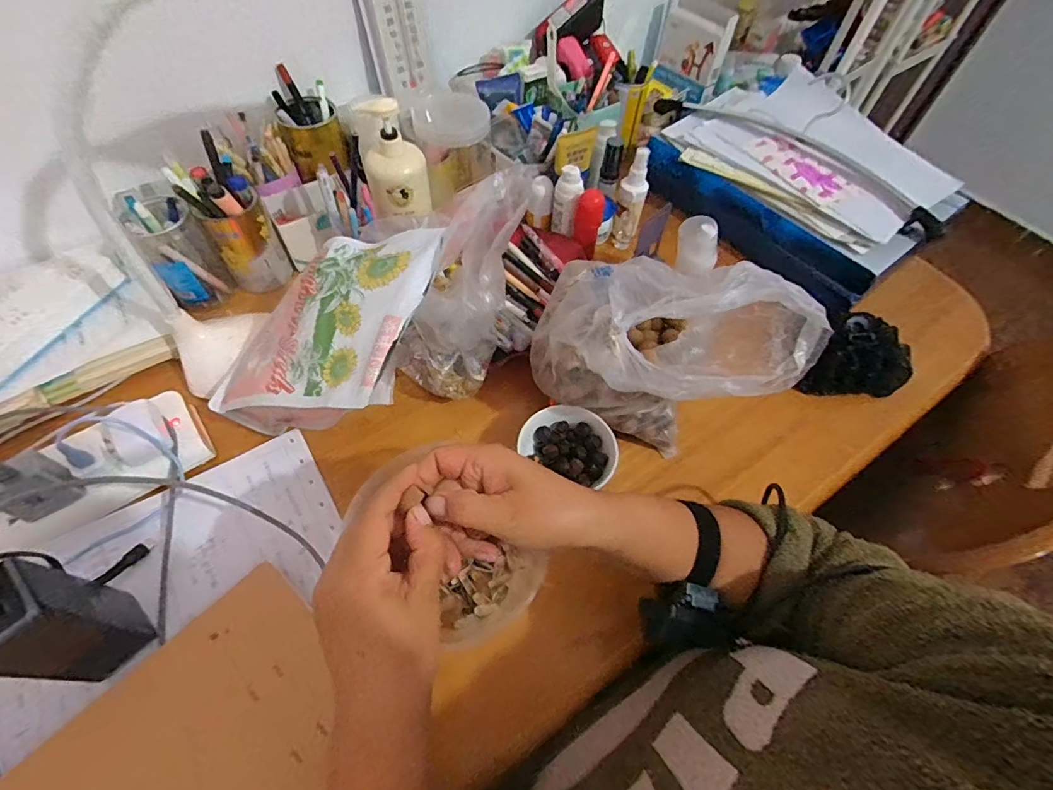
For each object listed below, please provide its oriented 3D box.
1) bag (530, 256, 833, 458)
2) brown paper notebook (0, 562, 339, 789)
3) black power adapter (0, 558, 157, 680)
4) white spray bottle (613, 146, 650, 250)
[{"bbox_3d":[0.124,-0.043,0.478,0.248,0.212,0.145,29,61,15],"label":"bag"},{"bbox_3d":[-0.247,0.277,0.337,0.180,0.017,0.250,41,61,14],"label":"brown paper notebook"},{"bbox_3d":[-0.341,0.168,0.351,0.062,0.146,0.047,31,62,16],"label":"black power adapter"},{"bbox_3d":[0.147,-0.271,0.667,0.035,0.133,0.037,12,58,5],"label":"white spray bottle"}]

